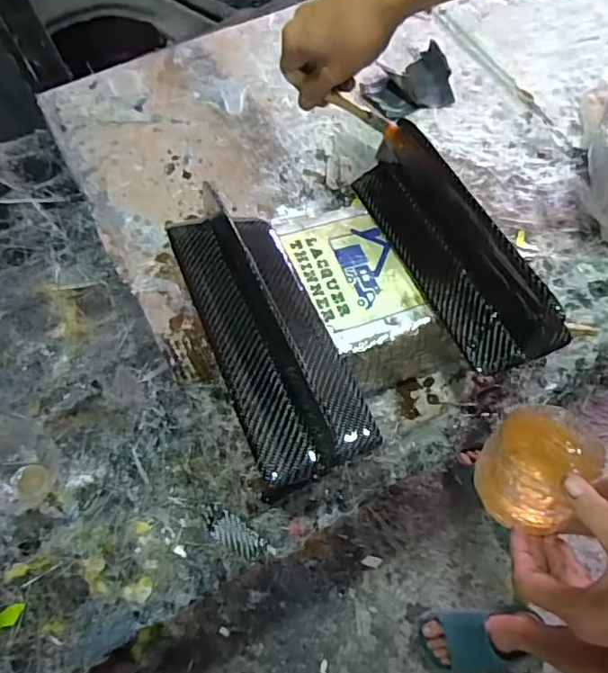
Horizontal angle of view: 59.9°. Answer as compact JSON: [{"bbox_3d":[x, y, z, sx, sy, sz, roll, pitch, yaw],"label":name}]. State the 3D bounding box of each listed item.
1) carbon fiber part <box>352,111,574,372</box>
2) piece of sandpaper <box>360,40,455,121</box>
[{"bbox_3d":[0.116,-0.085,0.457,0.062,0.081,0.262,-21,67,-11],"label":"carbon fiber part"},{"bbox_3d":[0.136,-0.337,0.700,0.111,0.038,0.075,-14,66,-7],"label":"piece of sandpaper"}]

